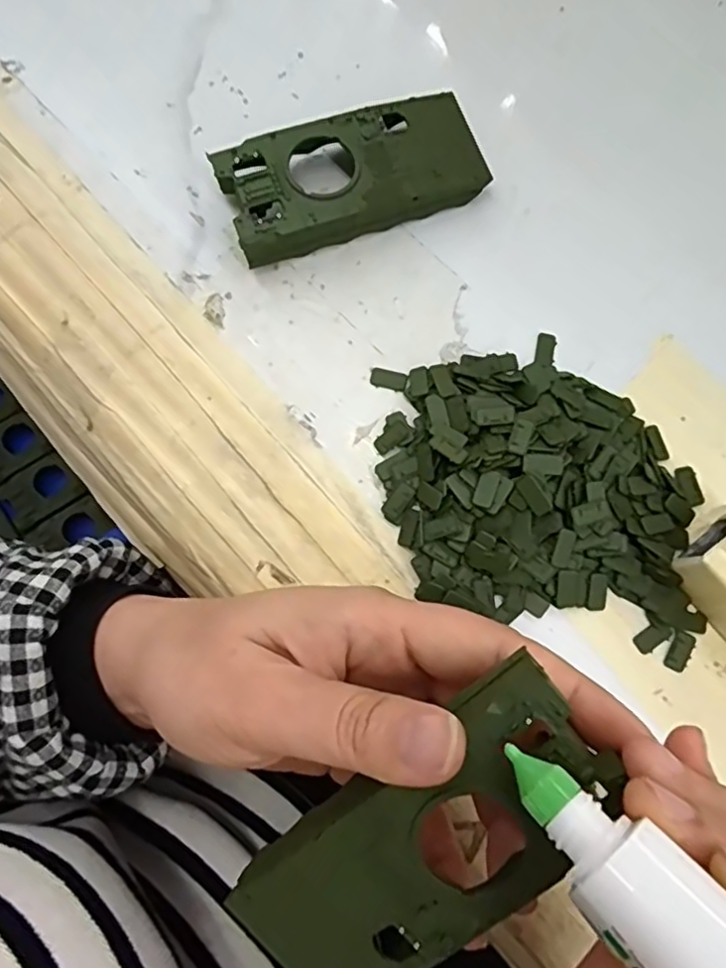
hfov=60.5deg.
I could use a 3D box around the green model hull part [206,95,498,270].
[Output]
[{"bbox_3d":[-0.004,-0.125,0.254,0.104,0.020,0.044,-21,79,-4],"label":"green model hull part"}]

